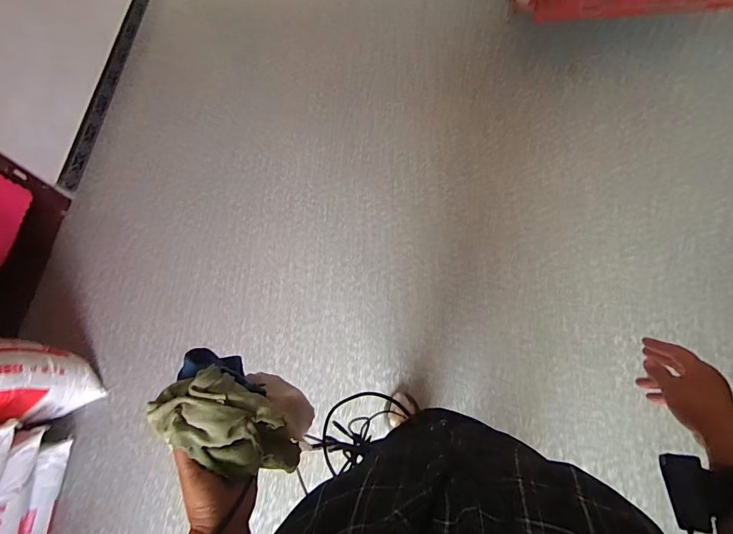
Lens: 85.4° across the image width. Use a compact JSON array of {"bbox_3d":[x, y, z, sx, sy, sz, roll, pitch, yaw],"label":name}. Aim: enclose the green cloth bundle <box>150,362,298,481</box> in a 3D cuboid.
[{"bbox_3d":[-0.166,0.187,0.475,0.165,0.106,0.089,26,67,13],"label":"green cloth bundle"}]

